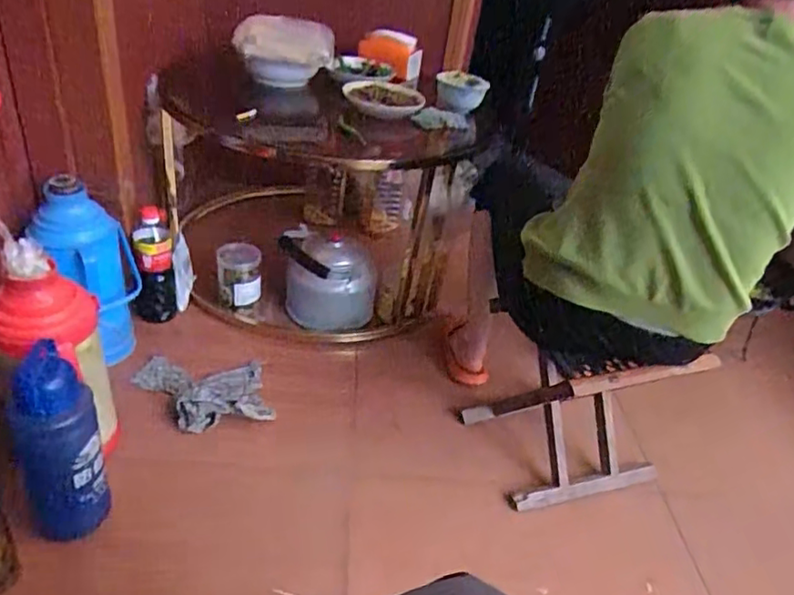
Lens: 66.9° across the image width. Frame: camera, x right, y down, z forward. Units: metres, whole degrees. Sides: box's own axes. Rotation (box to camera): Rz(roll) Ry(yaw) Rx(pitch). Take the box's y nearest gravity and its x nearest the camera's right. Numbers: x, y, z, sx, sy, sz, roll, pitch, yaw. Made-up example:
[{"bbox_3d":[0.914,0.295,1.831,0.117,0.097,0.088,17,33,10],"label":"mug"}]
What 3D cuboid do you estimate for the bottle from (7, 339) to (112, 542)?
[{"bbox_3d":[-0.478,0.226,0.856,0.104,0.329,0.078,-13,40,-30],"label":"bottle"}]

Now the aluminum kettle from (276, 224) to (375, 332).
[{"bbox_3d":[-0.167,-0.030,1.419,0.196,0.207,0.173,-3,36,-18],"label":"aluminum kettle"}]

